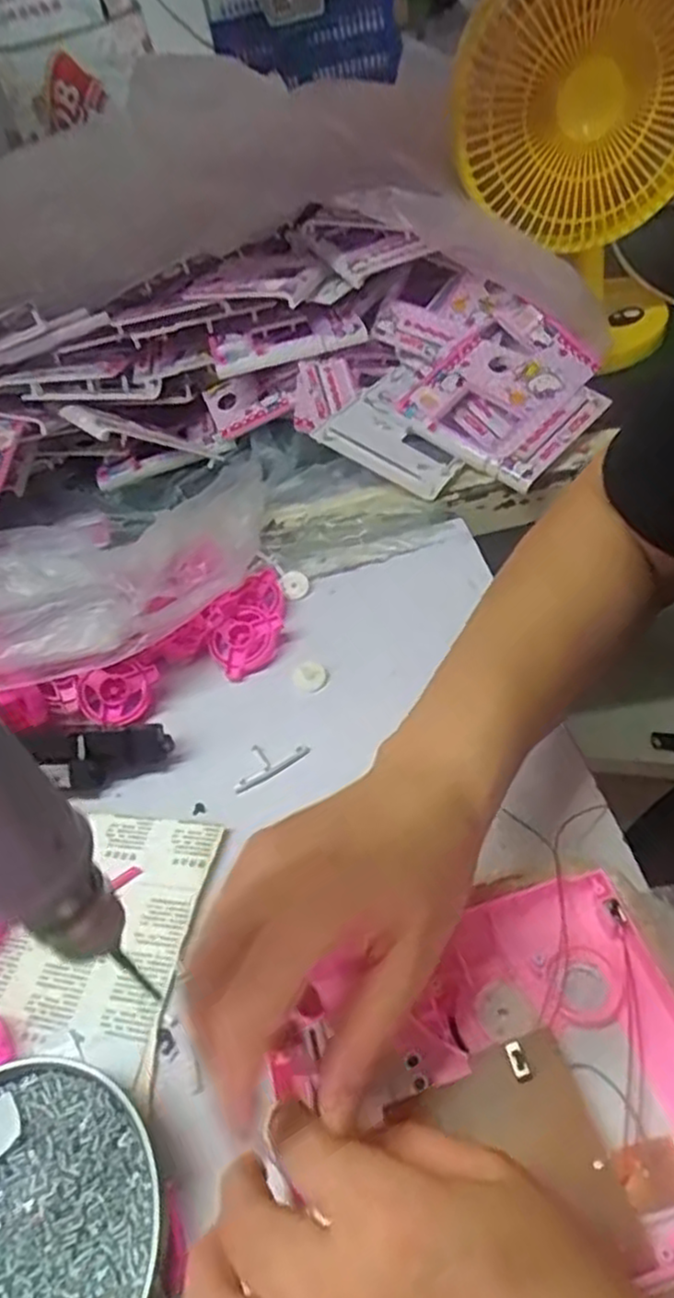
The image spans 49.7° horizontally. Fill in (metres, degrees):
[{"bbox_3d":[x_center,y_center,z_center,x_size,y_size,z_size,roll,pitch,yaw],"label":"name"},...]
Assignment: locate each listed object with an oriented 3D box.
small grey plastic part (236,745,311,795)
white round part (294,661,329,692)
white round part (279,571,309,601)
[{"bbox_3d":[-0.044,0.068,0.455,0.051,0.008,0.025,-25,45,-12],"label":"small grey plastic part"},{"bbox_3d":[-0.018,0.019,0.497,0.022,0.013,0.018,-13,44,1],"label":"white round part"},{"bbox_3d":[-0.033,-0.051,0.563,0.022,0.008,0.027,-13,44,1],"label":"white round part"}]

